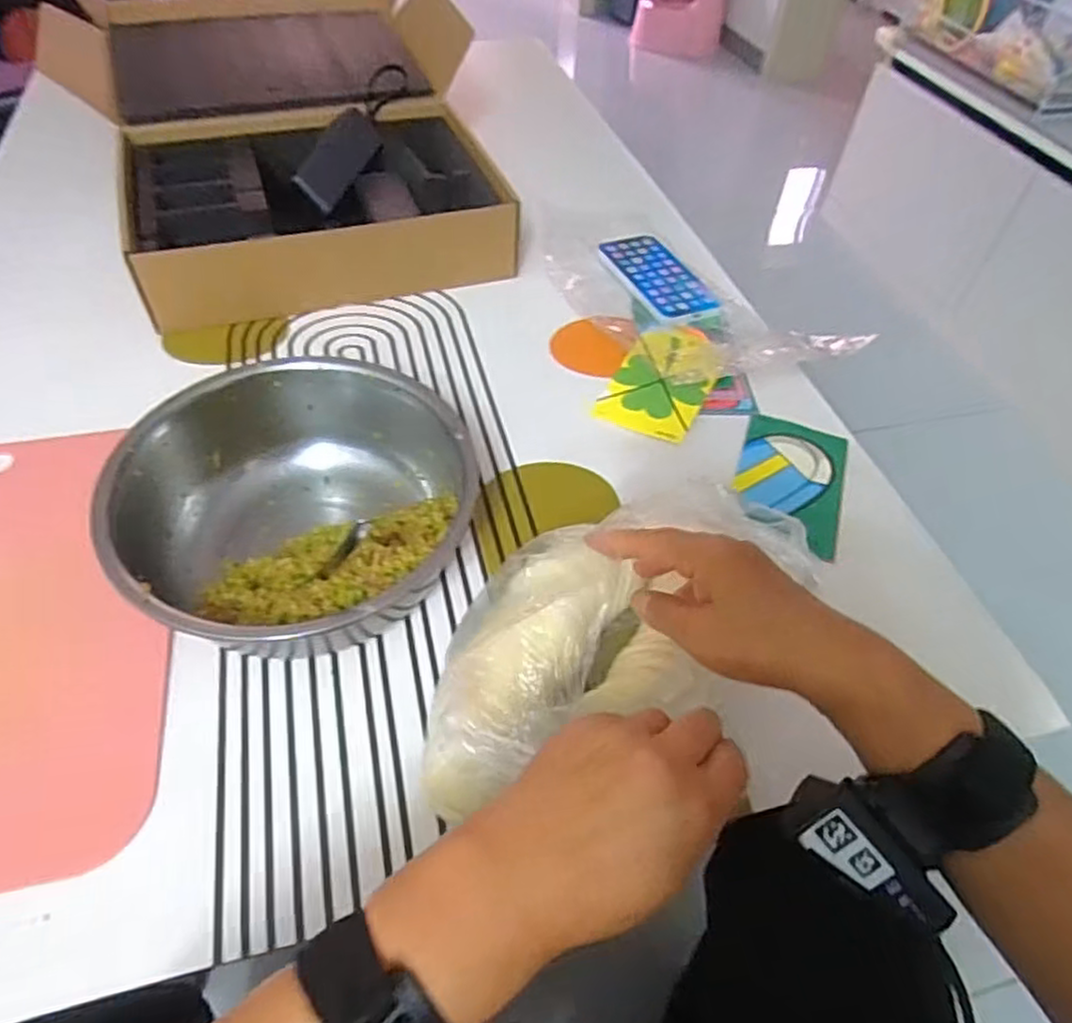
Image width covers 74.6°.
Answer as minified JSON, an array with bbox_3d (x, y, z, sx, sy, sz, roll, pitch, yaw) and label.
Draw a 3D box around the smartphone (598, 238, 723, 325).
[{"bbox_3d":[0.126,-0.244,0.738,0.075,0.011,0.159,-18,53,-16],"label":"smartphone"}]

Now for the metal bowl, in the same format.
[{"bbox_3d":[-0.152,-0.004,0.480,0.219,0.093,0.193,15,52,10],"label":"metal bowl"}]

